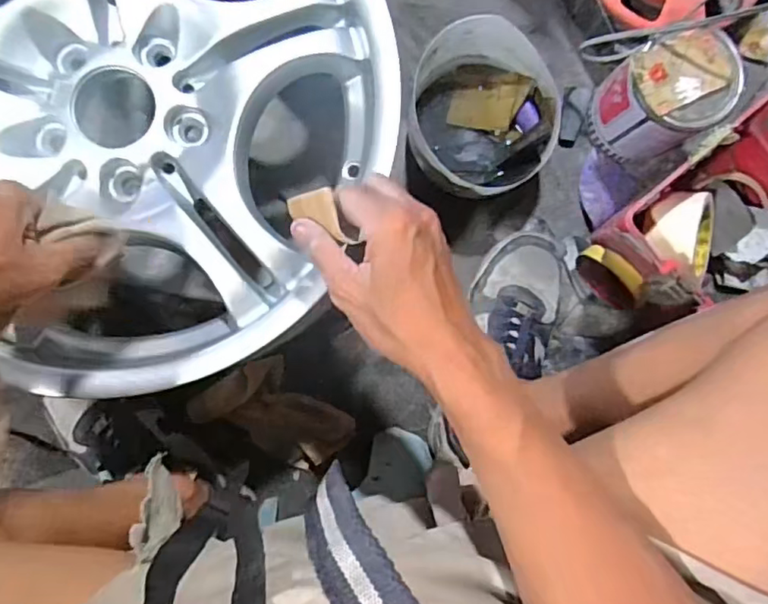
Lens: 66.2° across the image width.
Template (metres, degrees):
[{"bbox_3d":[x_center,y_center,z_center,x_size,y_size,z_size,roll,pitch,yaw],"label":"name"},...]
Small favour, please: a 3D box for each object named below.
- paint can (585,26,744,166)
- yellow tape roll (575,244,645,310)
[{"bbox_3d":[0.277,-0.206,0.599,0.098,0.125,0.095,-23,91,-2],"label":"paint can"},{"bbox_3d":[0.247,-0.025,0.647,0.019,0.098,0.083,-40,91,-1],"label":"yellow tape roll"}]

